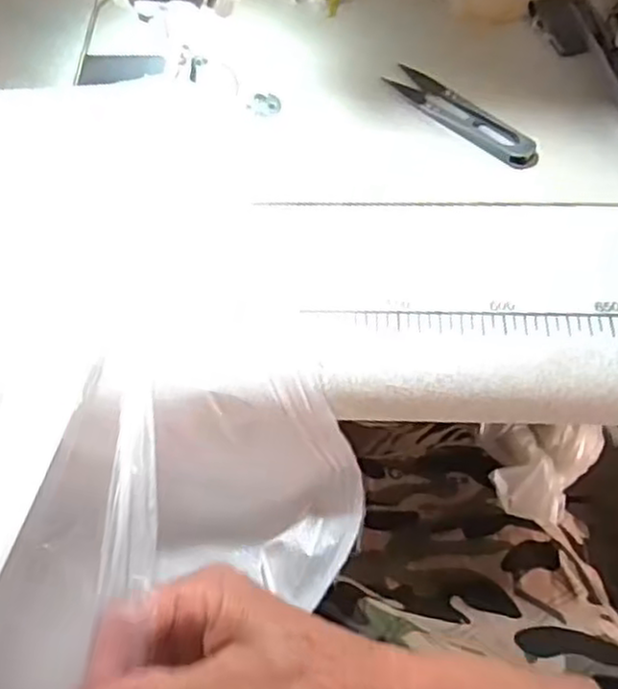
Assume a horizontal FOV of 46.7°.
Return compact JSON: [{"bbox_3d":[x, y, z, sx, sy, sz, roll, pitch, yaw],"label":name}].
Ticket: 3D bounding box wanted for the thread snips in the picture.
[{"bbox_3d":[0.084,-0.129,0.397,0.023,0.009,0.099,-40,67,-19],"label":"thread snips"}]

